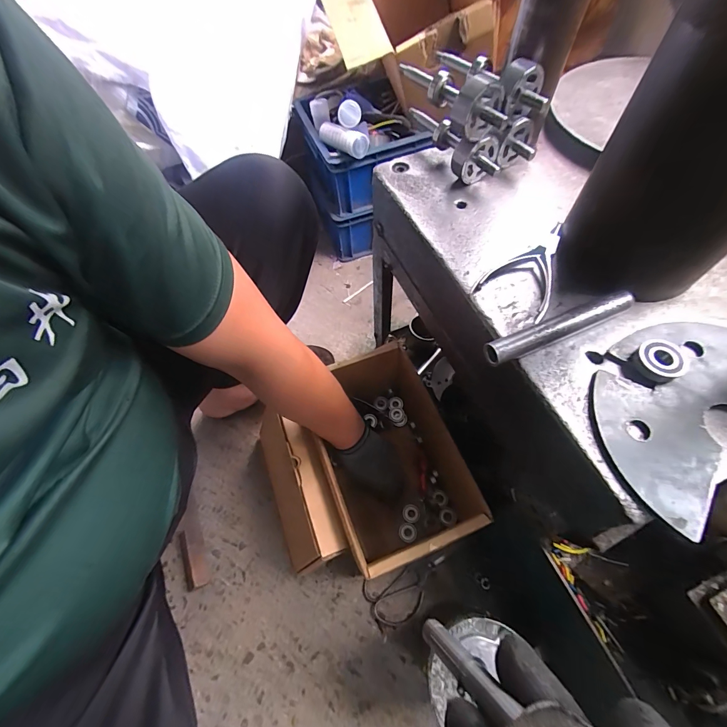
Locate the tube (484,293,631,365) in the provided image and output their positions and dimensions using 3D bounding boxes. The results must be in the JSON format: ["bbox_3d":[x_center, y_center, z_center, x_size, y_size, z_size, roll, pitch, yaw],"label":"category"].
[{"bbox_3d":[0.175,-0.030,0.312,0.141,0.023,0.019,-19,62,-8],"label":"tube"}]

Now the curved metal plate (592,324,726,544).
[{"bbox_3d":[0.245,0.026,0.285,0.094,0.008,0.191,34,68,19],"label":"curved metal plate"}]

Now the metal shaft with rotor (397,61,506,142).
[{"bbox_3d":[0.096,-0.292,0.379,0.052,0.051,0.157,-29,63,-12],"label":"metal shaft with rotor"}]

